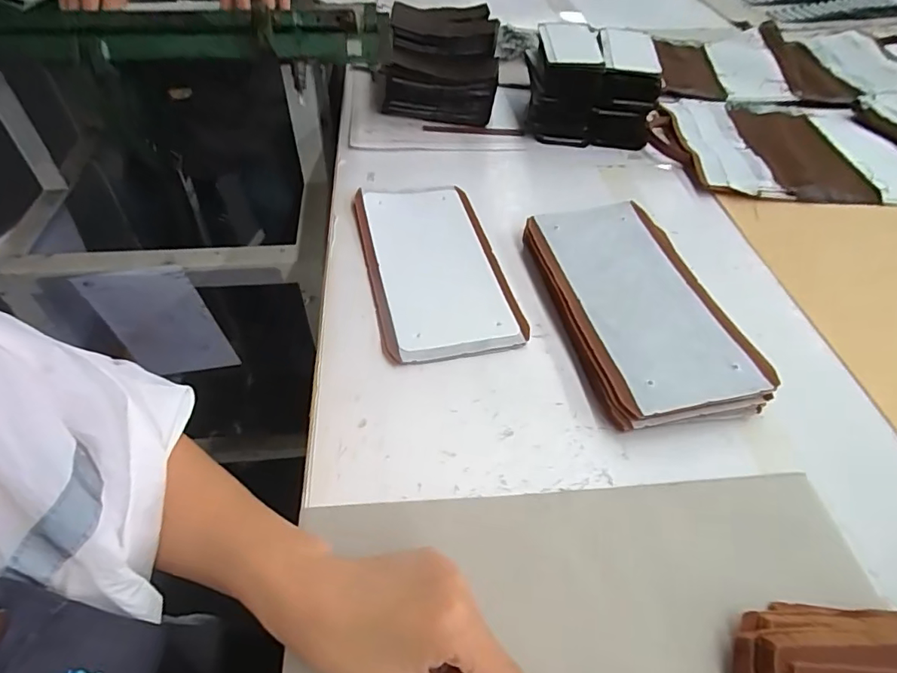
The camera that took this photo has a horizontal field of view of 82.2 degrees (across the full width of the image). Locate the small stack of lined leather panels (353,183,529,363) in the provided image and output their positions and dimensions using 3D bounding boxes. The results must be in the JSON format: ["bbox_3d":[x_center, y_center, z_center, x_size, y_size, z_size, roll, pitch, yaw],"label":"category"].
[{"bbox_3d":[-0.016,-0.075,0.518,0.131,0.011,0.242,-10,50,-9],"label":"small stack of lined leather panels"}]

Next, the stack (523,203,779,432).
[{"bbox_3d":[0.171,-0.034,0.478,0.149,0.027,0.254,-6,49,-6],"label":"stack"}]

